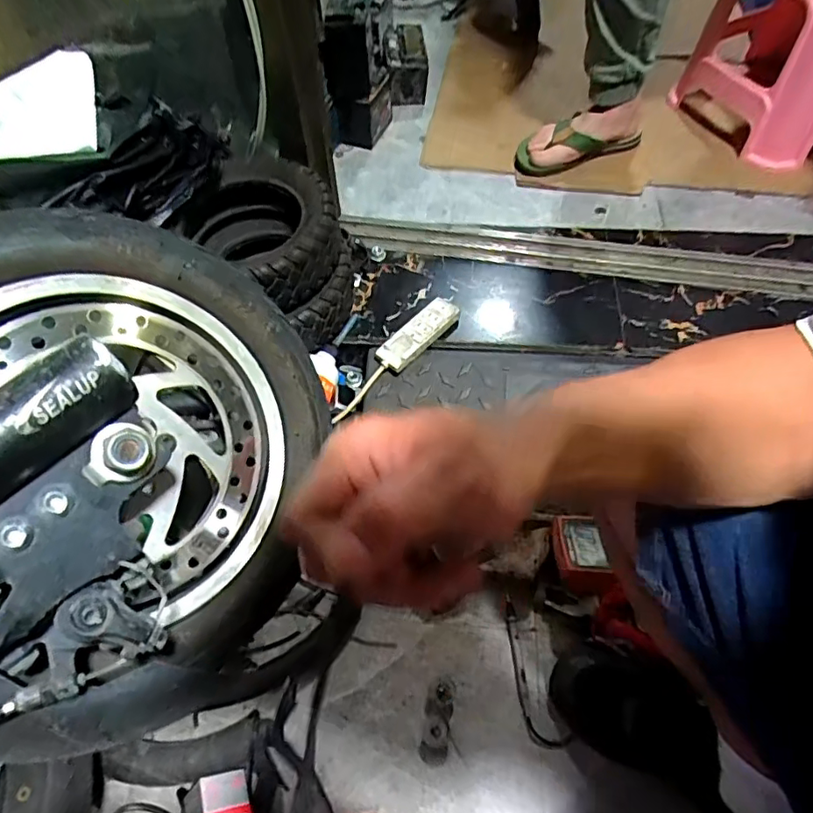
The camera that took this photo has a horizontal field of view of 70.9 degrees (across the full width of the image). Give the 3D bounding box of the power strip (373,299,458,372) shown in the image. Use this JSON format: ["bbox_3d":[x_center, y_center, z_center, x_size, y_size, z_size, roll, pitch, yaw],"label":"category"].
[{"bbox_3d":[0.020,-0.107,0.851,0.042,0.032,0.147,37,65,23],"label":"power strip"}]

